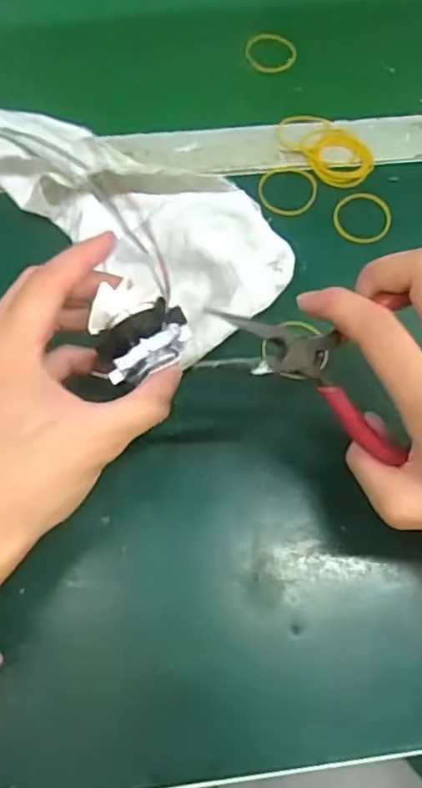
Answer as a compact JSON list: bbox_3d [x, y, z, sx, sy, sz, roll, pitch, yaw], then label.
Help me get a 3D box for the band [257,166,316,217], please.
[{"bbox_3d":[0.052,-0.138,0.408,0.039,0.004,0.039,2,66,-1],"label":"band"}]

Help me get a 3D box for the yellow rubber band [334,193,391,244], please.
[{"bbox_3d":[0.101,-0.117,0.404,0.039,0.004,0.039,2,75,-8],"label":"yellow rubber band"}]

